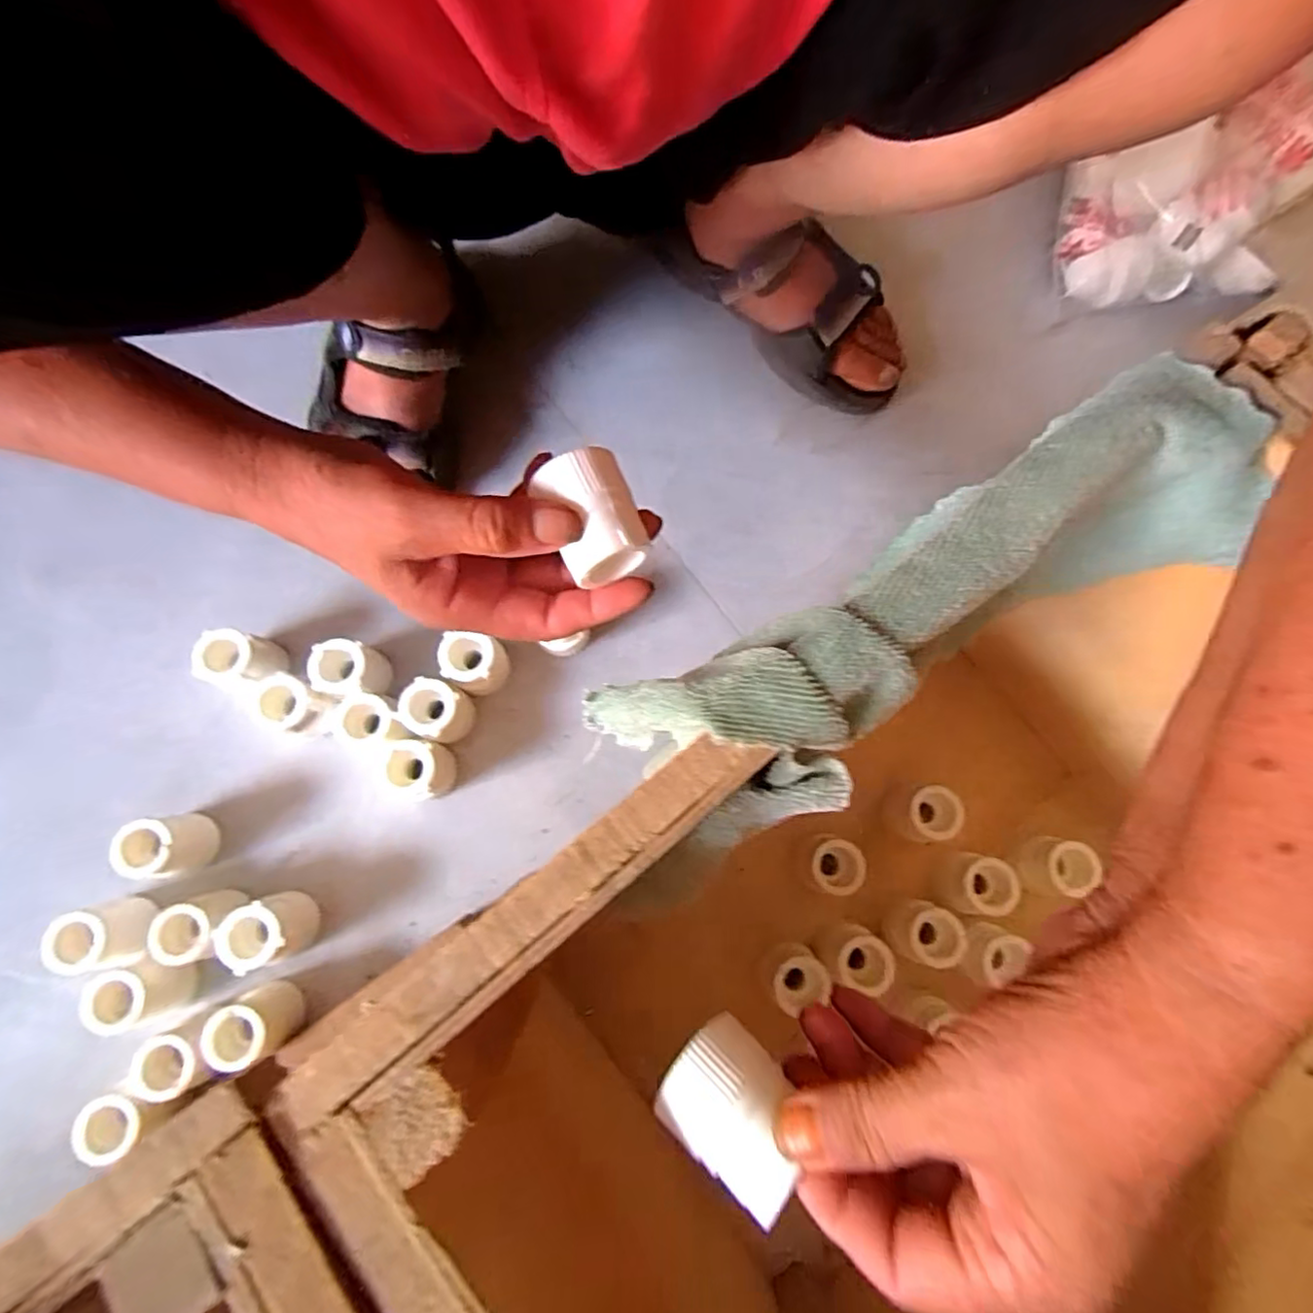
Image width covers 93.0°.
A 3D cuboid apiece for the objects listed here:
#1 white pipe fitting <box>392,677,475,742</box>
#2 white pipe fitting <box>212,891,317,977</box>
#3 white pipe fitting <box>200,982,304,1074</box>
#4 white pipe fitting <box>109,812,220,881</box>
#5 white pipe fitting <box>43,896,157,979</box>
[{"bbox_3d":[-0.149,0.038,0.428,0.035,0.050,0.035,18,77,3],"label":"white pipe fitting"},{"bbox_3d":[-0.242,0.172,0.390,0.034,0.047,0.038,-27,78,-7],"label":"white pipe fitting"},{"bbox_3d":[-0.242,0.222,0.377,0.031,0.049,0.036,-36,80,-9],"label":"white pipe fitting"},{"bbox_3d":[-0.311,0.121,0.400,0.039,0.051,0.038,0,76,-1],"label":"white pipe fitting"},{"bbox_3d":[-0.340,0.172,0.385,0.041,0.044,0.037,-9,77,-3],"label":"white pipe fitting"}]

